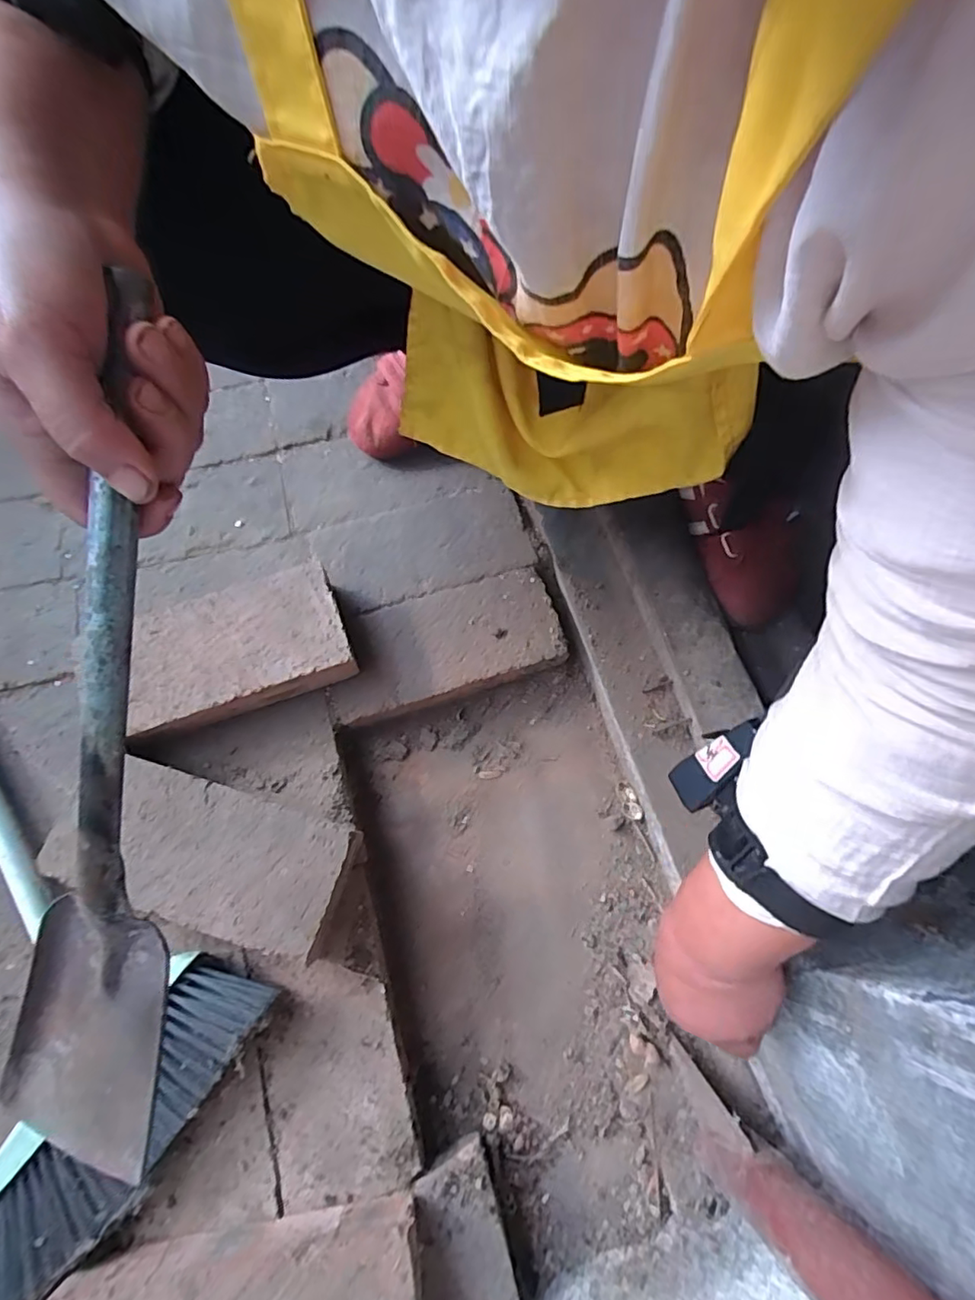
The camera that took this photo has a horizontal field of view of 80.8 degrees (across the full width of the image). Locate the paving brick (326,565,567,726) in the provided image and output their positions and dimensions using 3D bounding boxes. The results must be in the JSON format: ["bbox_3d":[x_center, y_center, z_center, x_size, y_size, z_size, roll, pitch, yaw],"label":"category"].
[{"bbox_3d":[-0.045,-0.001,0.594,0.229,0.051,0.107,-17,72,-8],"label":"paving brick"}]

